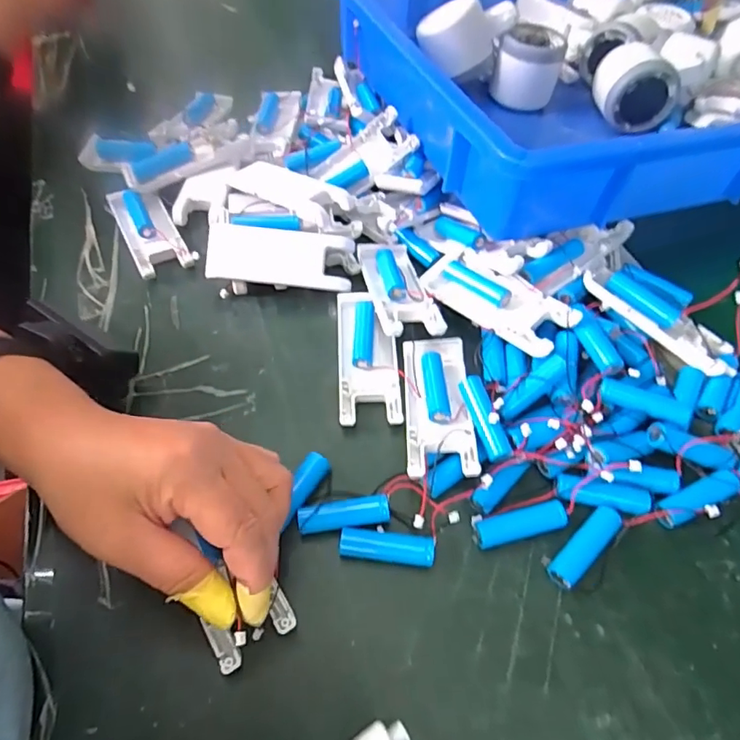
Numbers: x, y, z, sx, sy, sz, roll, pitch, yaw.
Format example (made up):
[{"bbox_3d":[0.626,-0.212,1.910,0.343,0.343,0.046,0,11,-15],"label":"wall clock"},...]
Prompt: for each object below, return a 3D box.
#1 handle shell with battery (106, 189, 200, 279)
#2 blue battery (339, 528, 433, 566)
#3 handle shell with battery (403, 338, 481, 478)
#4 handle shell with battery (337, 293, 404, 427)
[{"bbox_3d":[-0.175,-0.110,0.410,0.040,0.020,0.095,-26,60,-16],"label":"handle shell with battery"},{"bbox_3d":[0.009,0.097,0.279,0.050,0.013,0.014,6,57,4],"label":"blue battery"},{"bbox_3d":[0.041,0.020,0.315,0.039,0.023,0.102,1,56,1],"label":"handle shell with battery"},{"bbox_3d":[-0.001,-0.010,0.344,0.039,0.014,0.100,-2,56,-1],"label":"handle shell with battery"}]

